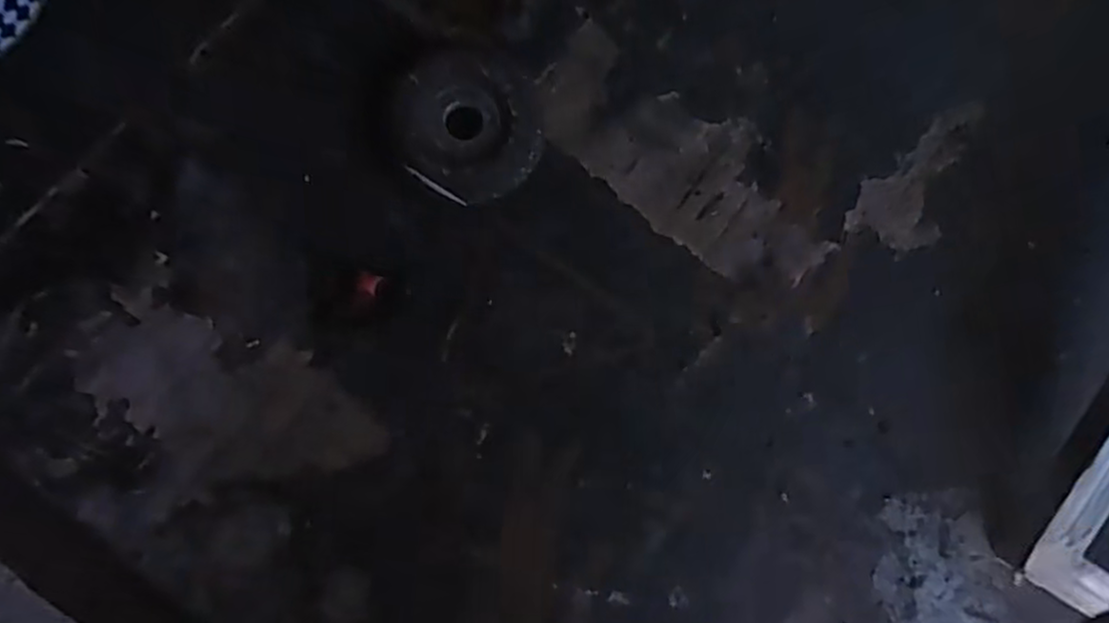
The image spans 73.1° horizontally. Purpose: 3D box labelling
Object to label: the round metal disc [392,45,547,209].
[{"bbox_3d":[-0.038,-0.082,0.328,0.067,0.007,0.064,0,84,-4],"label":"round metal disc"}]

